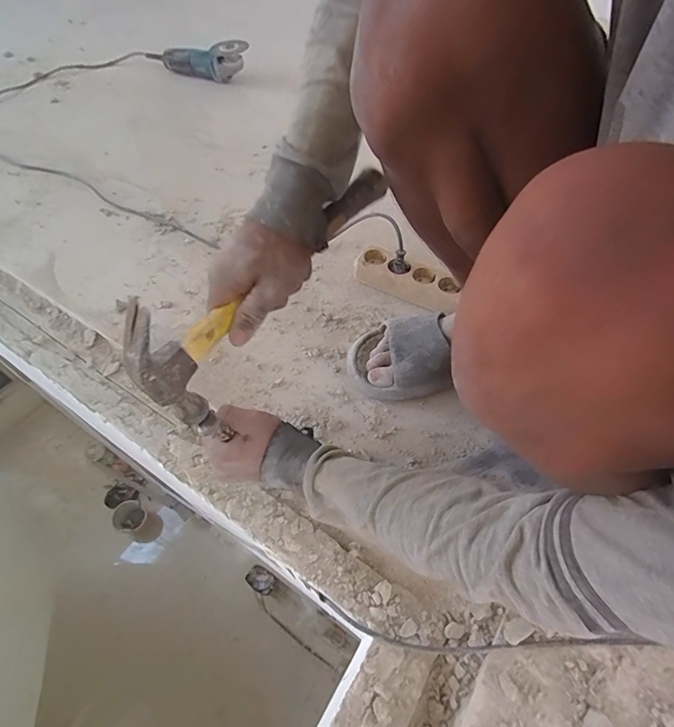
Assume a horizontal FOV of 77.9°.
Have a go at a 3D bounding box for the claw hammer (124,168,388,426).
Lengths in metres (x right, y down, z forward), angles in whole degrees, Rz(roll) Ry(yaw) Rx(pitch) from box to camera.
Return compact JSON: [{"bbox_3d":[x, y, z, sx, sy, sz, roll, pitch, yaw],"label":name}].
[{"bbox_3d":[-0.056,-0.087,0.388,0.037,0.117,0.311,36,72,23],"label":"claw hammer"}]

